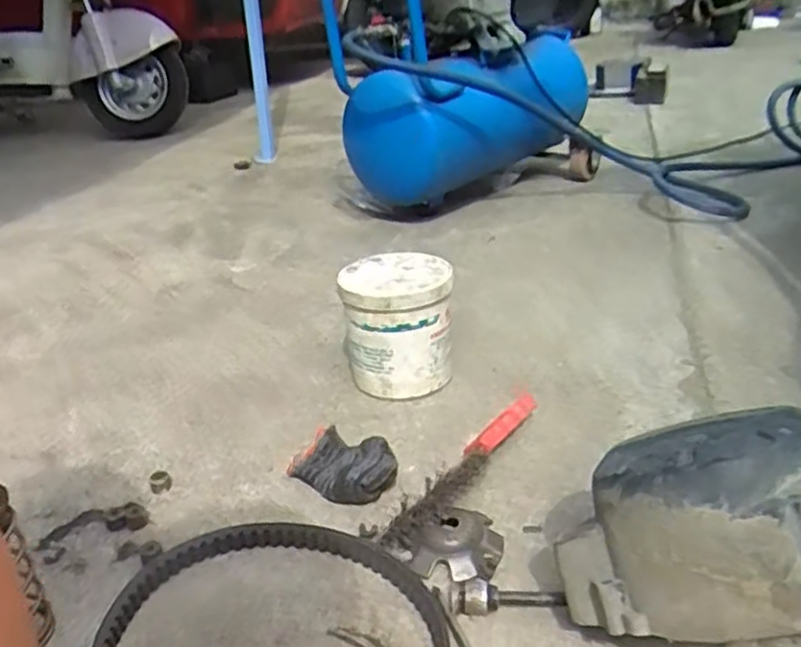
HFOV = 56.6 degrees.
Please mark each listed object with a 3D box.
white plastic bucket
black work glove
[{"bbox_3d":[-0.002,0.003,0.826,0.115,0.134,0.105,-5,25,0],"label":"white plastic bucket"},{"bbox_3d":[-0.048,0.128,0.682,0.107,0.037,0.071,18,33,40],"label":"black work glove"}]

